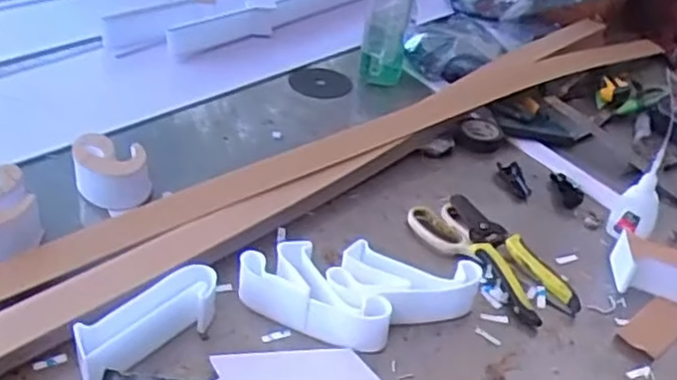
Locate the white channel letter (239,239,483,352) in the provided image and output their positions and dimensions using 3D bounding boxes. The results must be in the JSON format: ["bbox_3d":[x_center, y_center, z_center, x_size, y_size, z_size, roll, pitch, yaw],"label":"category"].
[{"bbox_3d":[0.017,0.088,0.616,0.201,0.041,0.101,13,35,8],"label":"white channel letter"}]

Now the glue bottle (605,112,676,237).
[{"bbox_3d":[0.322,-0.006,0.730,0.045,0.128,0.042,22,38,20],"label":"glue bottle"}]

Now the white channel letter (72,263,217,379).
[{"bbox_3d":[-0.150,0.105,0.558,0.041,0.038,0.131,33,42,32],"label":"white channel letter"}]

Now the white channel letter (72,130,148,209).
[{"bbox_3d":[-0.230,-0.019,0.710,0.071,0.046,0.081,-4,37,-16],"label":"white channel letter"}]

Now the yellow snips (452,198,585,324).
[{"bbox_3d":[0.163,0.065,0.695,0.058,0.024,0.165,-12,39,-25],"label":"yellow snips"}]

